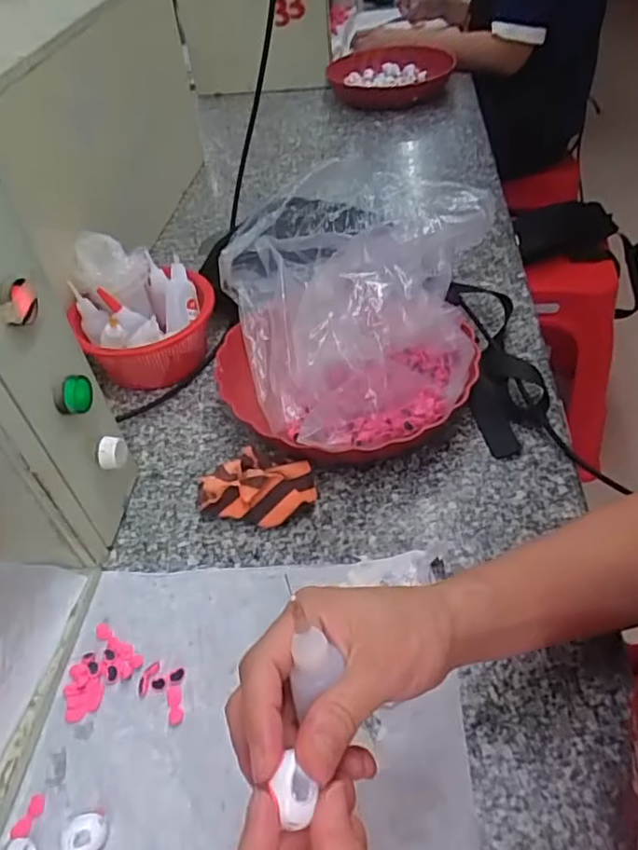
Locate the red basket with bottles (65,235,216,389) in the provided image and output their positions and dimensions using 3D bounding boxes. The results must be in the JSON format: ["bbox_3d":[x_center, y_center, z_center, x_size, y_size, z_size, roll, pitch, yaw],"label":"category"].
[{"bbox_3d":[-0.183,-0.115,0.632,0.140,0.113,0.129,-12,45,-5],"label":"red basket with bottles"}]

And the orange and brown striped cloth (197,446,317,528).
[{"bbox_3d":[-0.054,0.052,0.519,0.100,0.032,0.058,5,46,11],"label":"orange and brown striped cloth"}]

